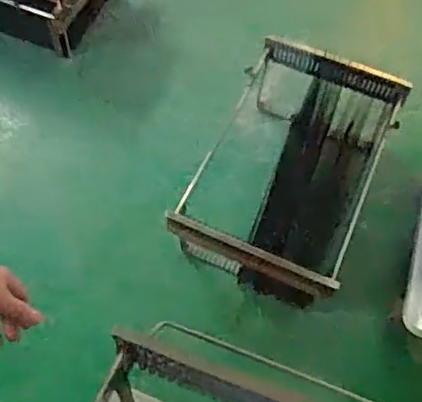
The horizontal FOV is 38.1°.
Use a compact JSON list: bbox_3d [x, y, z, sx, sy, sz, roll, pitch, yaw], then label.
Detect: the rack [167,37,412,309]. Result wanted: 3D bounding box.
[{"bbox_3d":[0.220,-0.089,1.708,0.464,0.321,0.703,20,61,8],"label":"rack"}]

